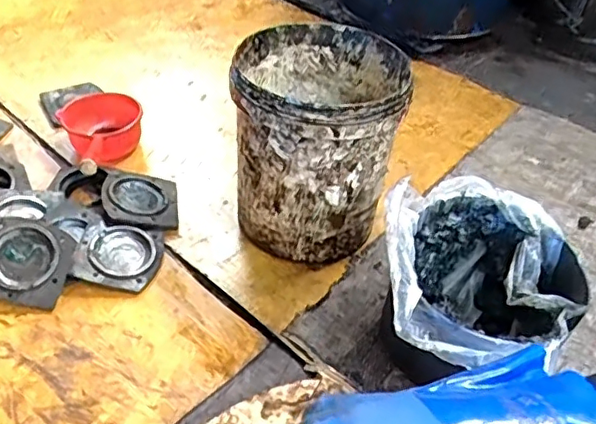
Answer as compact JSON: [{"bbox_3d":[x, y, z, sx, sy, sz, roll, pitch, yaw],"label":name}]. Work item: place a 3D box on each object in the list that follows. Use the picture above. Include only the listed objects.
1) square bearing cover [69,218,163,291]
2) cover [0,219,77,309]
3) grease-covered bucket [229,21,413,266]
[{"bbox_3d":[-0.322,0.078,1.053,0.143,0.024,0.127,14,52,-6],"label":"square bearing cover"},{"bbox_3d":[-0.472,0.081,0.997,0.155,0.019,0.141,15,68,-7],"label":"cover"},{"bbox_3d":[0.028,-0.122,1.057,0.268,0.331,0.301,-1,42,-5],"label":"grease-covered bucket"}]

